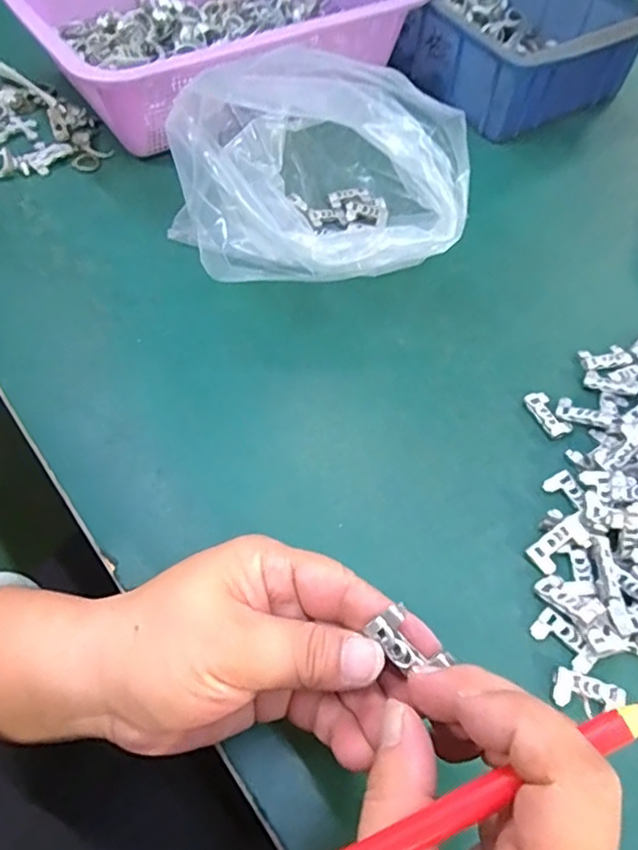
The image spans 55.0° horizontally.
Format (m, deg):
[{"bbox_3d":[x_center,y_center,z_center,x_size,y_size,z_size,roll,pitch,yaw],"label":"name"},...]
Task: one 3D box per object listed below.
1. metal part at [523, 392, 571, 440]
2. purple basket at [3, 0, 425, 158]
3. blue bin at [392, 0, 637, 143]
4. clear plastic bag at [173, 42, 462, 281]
[{"bbox_3d":[0.134,-0.006,0.359,0.015,0.005,0.030,-19,60,-14],"label":"metal part"},{"bbox_3d":[-0.088,-0.348,0.523,0.319,0.079,0.248,-33,64,-21],"label":"purple basket"},{"bbox_3d":[0.149,-0.373,0.561,0.171,0.068,0.259,-29,63,-20],"label":"blue bin"},{"bbox_3d":[-0.003,-0.157,0.389,0.165,0.108,0.148,-4,57,-5],"label":"clear plastic bag"}]

